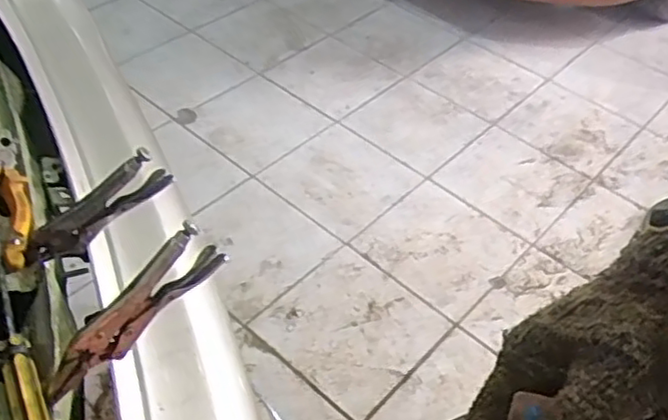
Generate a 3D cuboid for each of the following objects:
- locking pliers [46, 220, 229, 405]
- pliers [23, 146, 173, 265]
[{"bbox_3d":[-0.140,0.073,0.445,0.150,0.039,0.009,-44,28,0],"label":"locking pliers"},{"bbox_3d":[-0.187,0.003,0.517,0.130,0.043,0.015,-35,48,10],"label":"pliers"}]

